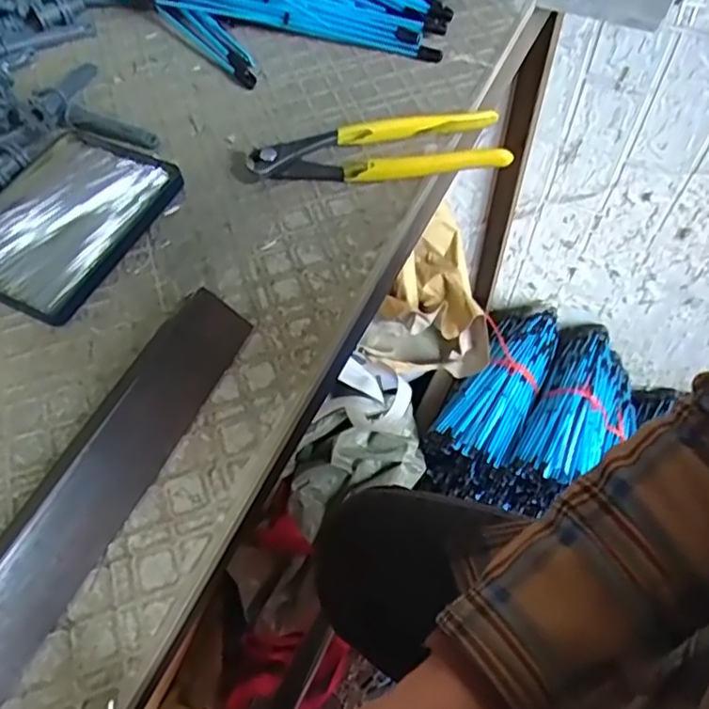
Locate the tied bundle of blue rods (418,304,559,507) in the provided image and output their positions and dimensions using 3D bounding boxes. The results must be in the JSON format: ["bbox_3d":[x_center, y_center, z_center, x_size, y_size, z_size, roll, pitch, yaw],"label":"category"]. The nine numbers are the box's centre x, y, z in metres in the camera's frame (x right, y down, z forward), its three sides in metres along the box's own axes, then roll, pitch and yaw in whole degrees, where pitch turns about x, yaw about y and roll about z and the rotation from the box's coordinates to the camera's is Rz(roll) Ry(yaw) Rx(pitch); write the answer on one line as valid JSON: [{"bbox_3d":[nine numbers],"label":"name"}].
[{"bbox_3d":[0.230,0.063,1.044,0.125,0.129,0.330,24,62,15],"label":"tied bundle of blue rods"}]

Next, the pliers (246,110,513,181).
[{"bbox_3d":[0.016,-0.133,0.421,0.163,0.016,0.044,-7,58,-4],"label":"pliers"}]

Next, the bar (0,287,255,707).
[{"bbox_3d":[-0.148,0.093,0.277,0.049,0.028,0.311,22,61,14],"label":"bar"}]

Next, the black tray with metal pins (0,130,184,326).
[{"bbox_3d":[-0.180,-0.085,0.399,0.097,0.008,0.130,23,61,14],"label":"black tray with metal pins"}]

